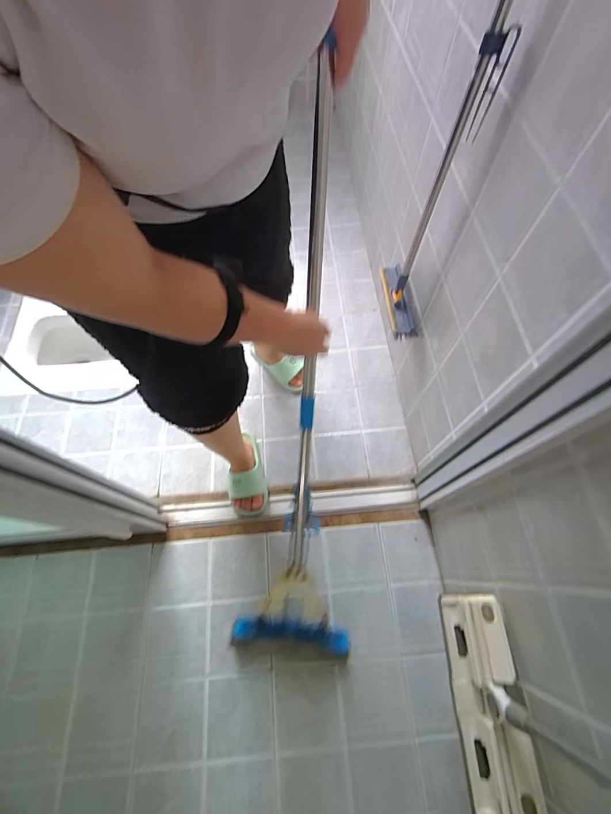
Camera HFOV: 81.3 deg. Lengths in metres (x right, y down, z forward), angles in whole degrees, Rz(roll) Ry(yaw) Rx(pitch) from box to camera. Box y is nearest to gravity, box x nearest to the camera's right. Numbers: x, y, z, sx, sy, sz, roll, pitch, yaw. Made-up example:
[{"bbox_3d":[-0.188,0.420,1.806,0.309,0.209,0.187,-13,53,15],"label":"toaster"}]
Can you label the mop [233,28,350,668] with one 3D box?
[{"bbox_3d":[-0.010,0.064,0.661,0.240,1.016,0.104,4,23,3],"label":"mop"}]

